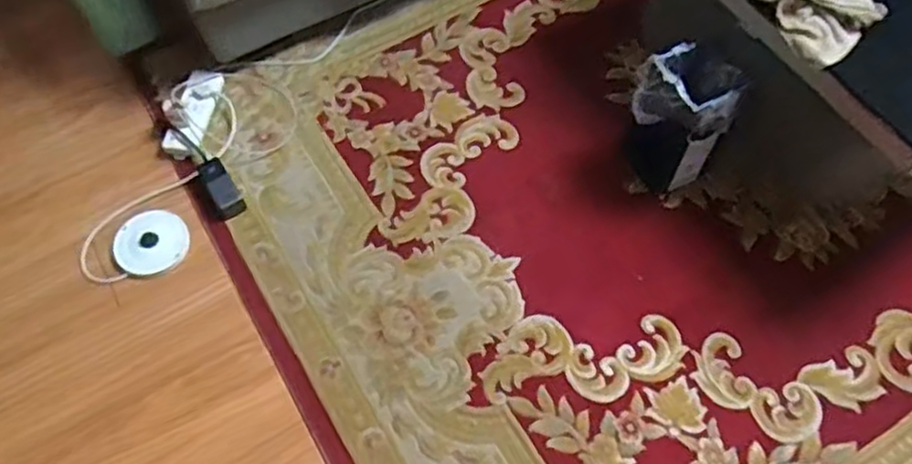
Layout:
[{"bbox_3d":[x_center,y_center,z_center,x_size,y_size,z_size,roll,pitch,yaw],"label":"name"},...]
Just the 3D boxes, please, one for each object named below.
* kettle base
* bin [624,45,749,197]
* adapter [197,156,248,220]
[{"bbox_3d":[-0.623,0.021,1.477,0.151,0.020,0.136,-3,63,-2],"label":"kettle base"},{"bbox_3d":[0.433,-0.212,1.425,0.177,0.305,0.162,34,66,17],"label":"bin"},{"bbox_3d":[-0.486,-0.091,1.507,0.052,0.033,0.144,-27,66,-13],"label":"adapter"}]

